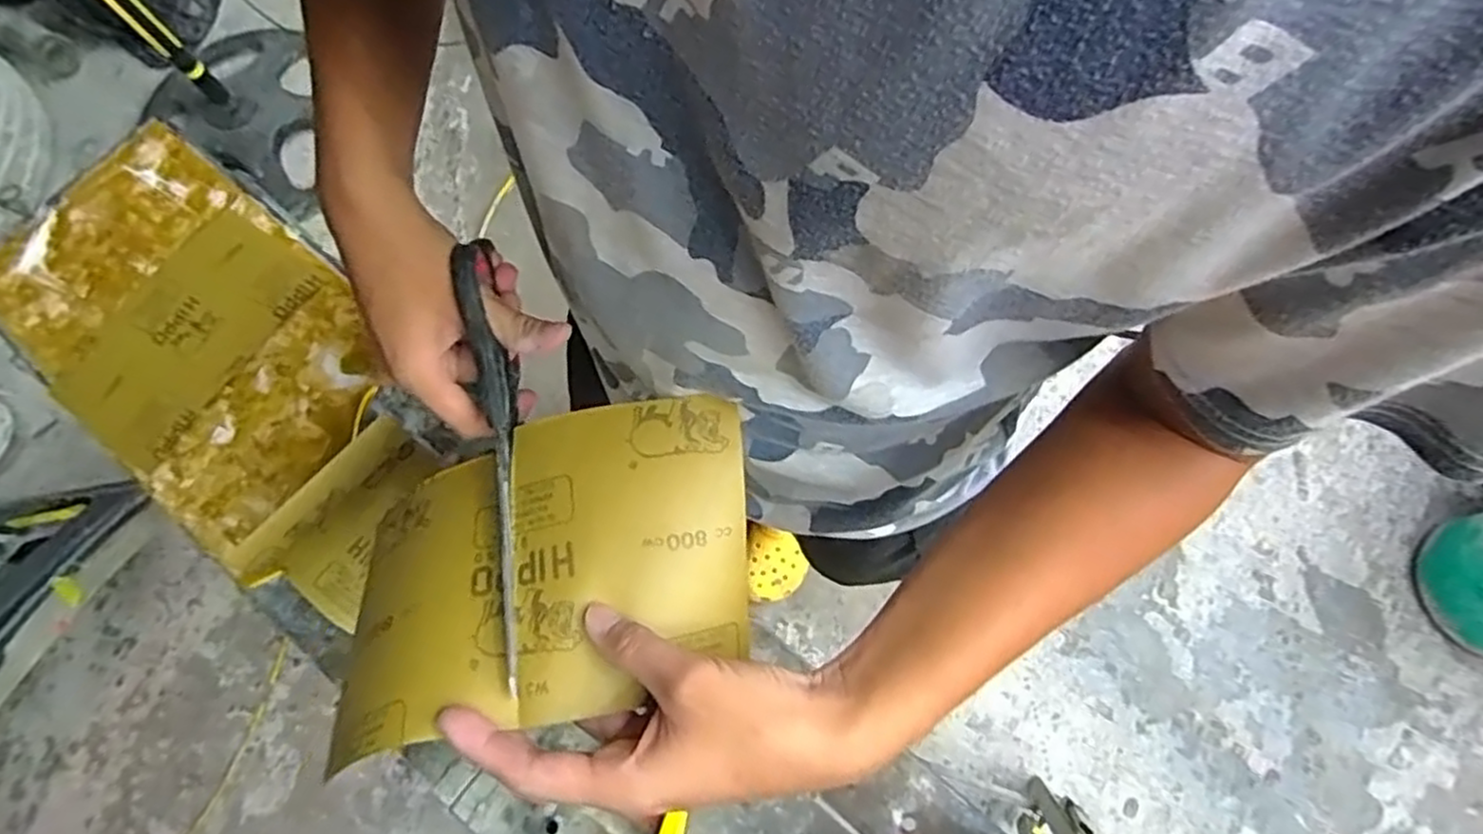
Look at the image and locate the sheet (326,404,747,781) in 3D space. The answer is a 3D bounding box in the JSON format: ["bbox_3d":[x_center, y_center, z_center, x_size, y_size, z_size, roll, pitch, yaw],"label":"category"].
[{"bbox_3d":[-0.094,0.071,0.344,0.195,0.053,0.131,-11,74,-1],"label":"sheet"}]

